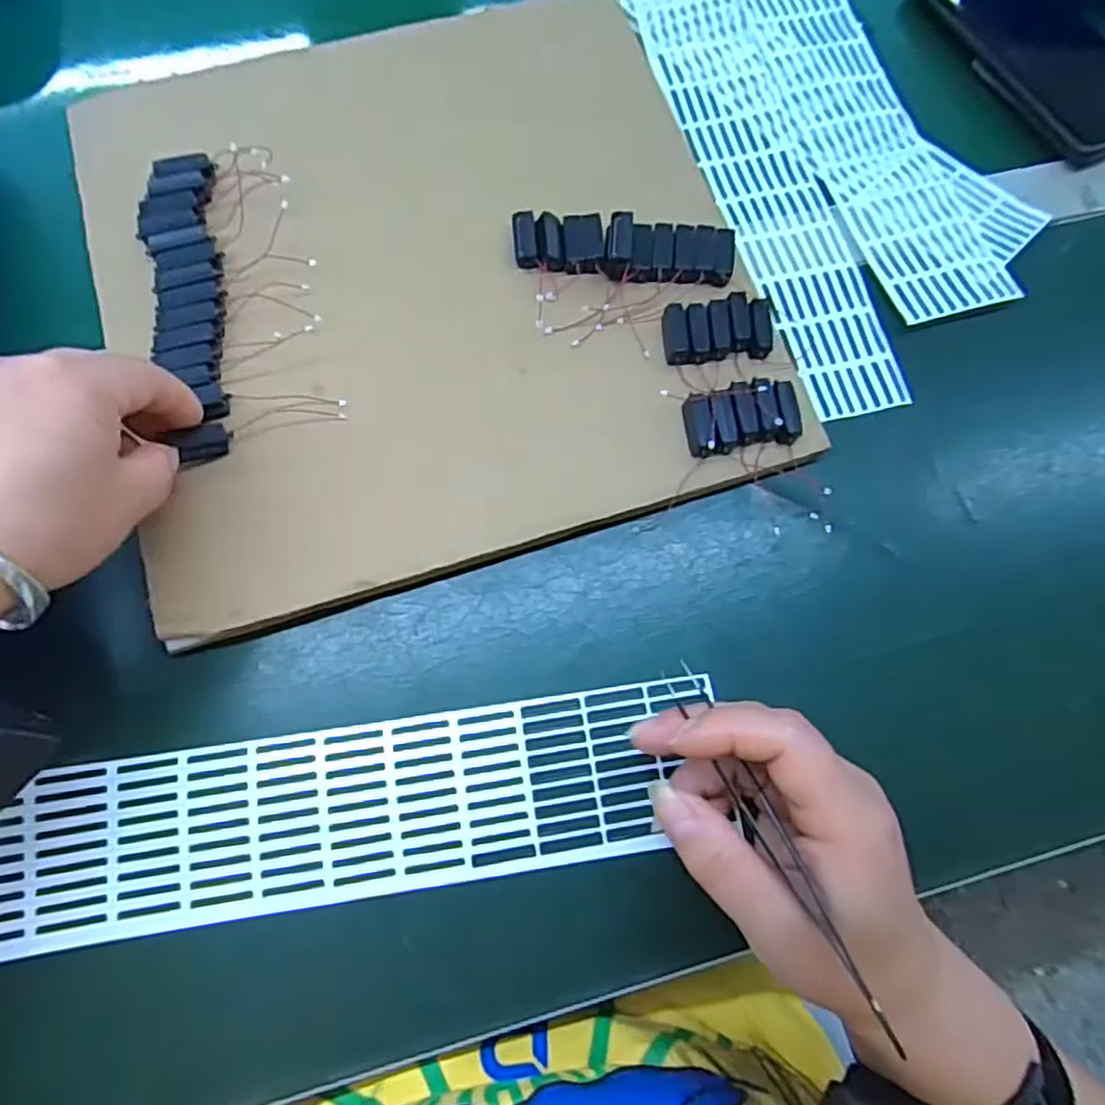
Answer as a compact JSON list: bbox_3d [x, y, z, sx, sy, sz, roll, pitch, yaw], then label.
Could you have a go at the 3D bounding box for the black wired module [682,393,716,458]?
[{"bbox_3d":[0.068,-0.060,0.322,0.012,0.010,0.031,1,73,-2],"label":"black wired module"}]

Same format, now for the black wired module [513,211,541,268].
[{"bbox_3d":[-0.013,-0.157,0.350,0.012,0.008,0.031,-6,73,-4],"label":"black wired module"}]

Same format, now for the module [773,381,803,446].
[{"bbox_3d":[0.110,-0.066,0.329,0.011,0.012,0.029,1,73,-2],"label":"module"}]

